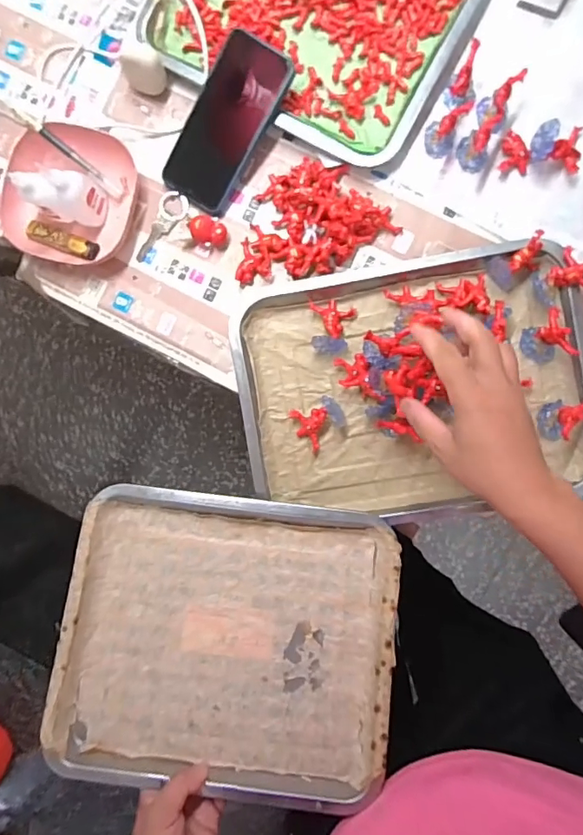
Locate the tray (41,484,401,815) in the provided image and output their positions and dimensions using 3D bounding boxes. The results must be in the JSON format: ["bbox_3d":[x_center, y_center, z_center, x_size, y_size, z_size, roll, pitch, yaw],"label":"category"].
[{"bbox_3d":[-0.059,0.208,0.467,0.301,0.026,0.258,6,78,1],"label":"tray"}]

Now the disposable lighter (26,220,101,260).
[{"bbox_3d":[-0.248,-0.192,0.534,0.080,0.016,0.020,21,94,5],"label":"disposable lighter"}]

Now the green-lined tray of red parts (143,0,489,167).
[{"bbox_3d":[0.027,-0.427,0.499,0.302,0.022,0.253,28,95,4],"label":"green-lined tray of red parts"}]

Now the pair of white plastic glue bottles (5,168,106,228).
[{"bbox_3d":[-0.236,-0.229,0.501,0.067,0.072,0.043,11,93,6],"label":"pair of white plastic glue bottles"}]

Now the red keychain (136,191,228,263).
[{"bbox_3d":[-0.121,-0.209,0.520,0.100,0.022,0.066,-7,91,6],"label":"red keychain"}]

